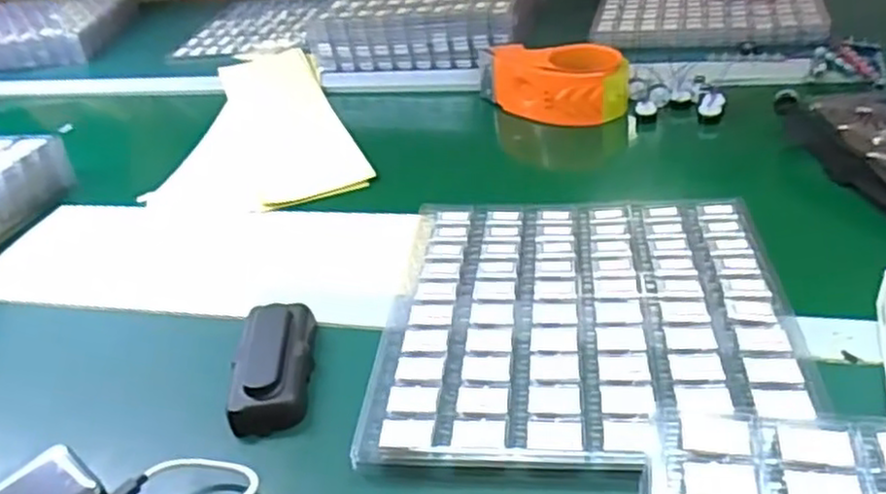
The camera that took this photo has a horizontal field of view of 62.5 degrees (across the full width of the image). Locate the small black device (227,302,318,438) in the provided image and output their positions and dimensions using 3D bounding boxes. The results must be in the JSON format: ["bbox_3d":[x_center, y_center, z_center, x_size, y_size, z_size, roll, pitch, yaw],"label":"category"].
[{"bbox_3d":[-0.114,0.079,0.492,0.049,0.027,0.099,-7,34,1],"label":"small black device"}]

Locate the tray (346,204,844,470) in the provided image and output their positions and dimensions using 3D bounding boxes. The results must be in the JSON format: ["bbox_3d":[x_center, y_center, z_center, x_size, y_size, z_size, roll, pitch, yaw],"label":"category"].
[{"bbox_3d":[0.096,0.044,0.510,0.262,0.022,0.259,-1,35,11],"label":"tray"}]

